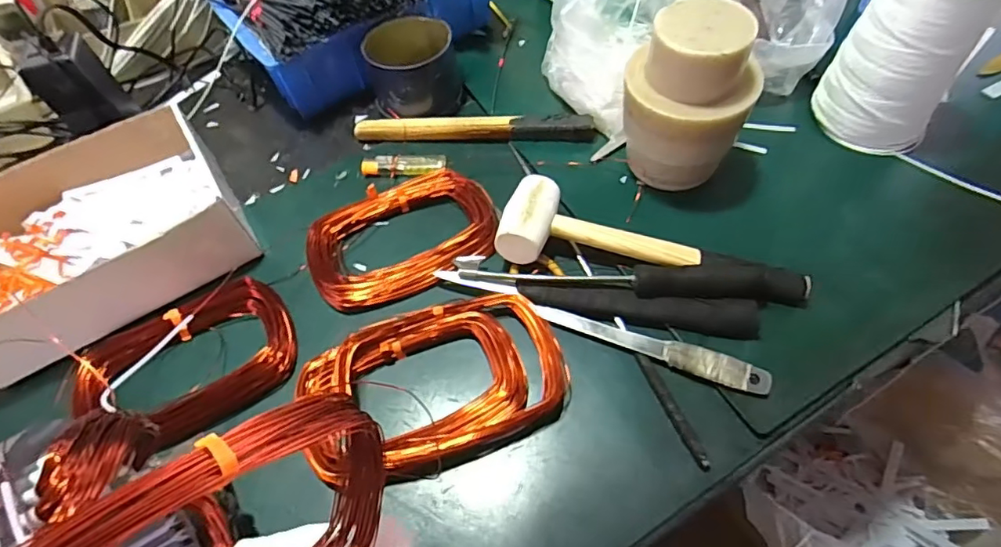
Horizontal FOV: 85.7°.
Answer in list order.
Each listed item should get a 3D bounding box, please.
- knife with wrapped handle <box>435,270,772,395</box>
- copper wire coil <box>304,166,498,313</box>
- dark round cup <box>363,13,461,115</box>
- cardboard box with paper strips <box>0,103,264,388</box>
[{"bbox_3d":[0.075,0.042,0.443,0.277,0.011,0.022,18,61,14],"label":"knife with wrapped handle"},{"bbox_3d":[-0.093,-0.037,0.512,0.171,0.033,0.115,-17,58,-7],"label":"copper wire coil"},{"bbox_3d":[-0.095,-0.232,0.599,0.099,0.072,0.102,-2,58,3],"label":"dark round cup"},{"bbox_3d":[-0.379,-0.041,0.496,0.238,0.069,0.190,-32,61,-16],"label":"cardboard box with paper strips"}]

